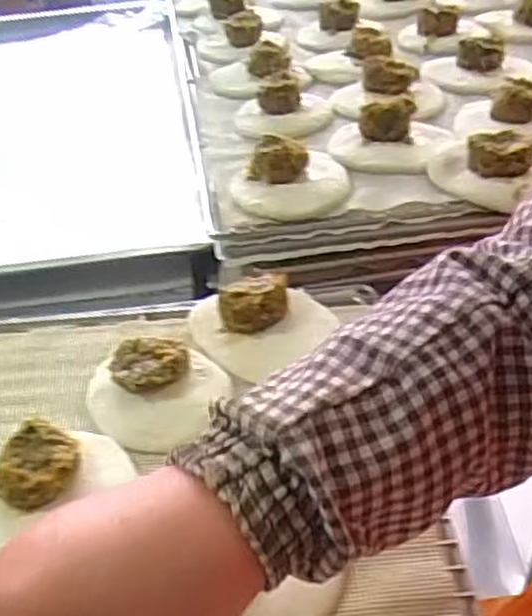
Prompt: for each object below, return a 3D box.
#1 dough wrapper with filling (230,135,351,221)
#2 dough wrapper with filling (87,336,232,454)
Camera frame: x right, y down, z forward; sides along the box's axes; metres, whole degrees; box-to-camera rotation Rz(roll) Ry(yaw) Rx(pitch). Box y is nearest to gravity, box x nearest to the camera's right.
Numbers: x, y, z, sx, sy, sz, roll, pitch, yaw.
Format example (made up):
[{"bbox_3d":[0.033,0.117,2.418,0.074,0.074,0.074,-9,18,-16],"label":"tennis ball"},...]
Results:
[{"bbox_3d":[0.018,-0.099,0.564,0.088,0.033,0.080,-8,38,-4],"label":"dough wrapper with filling"},{"bbox_3d":[-0.066,0.043,0.439,0.074,0.020,0.073,-3,38,2],"label":"dough wrapper with filling"}]

